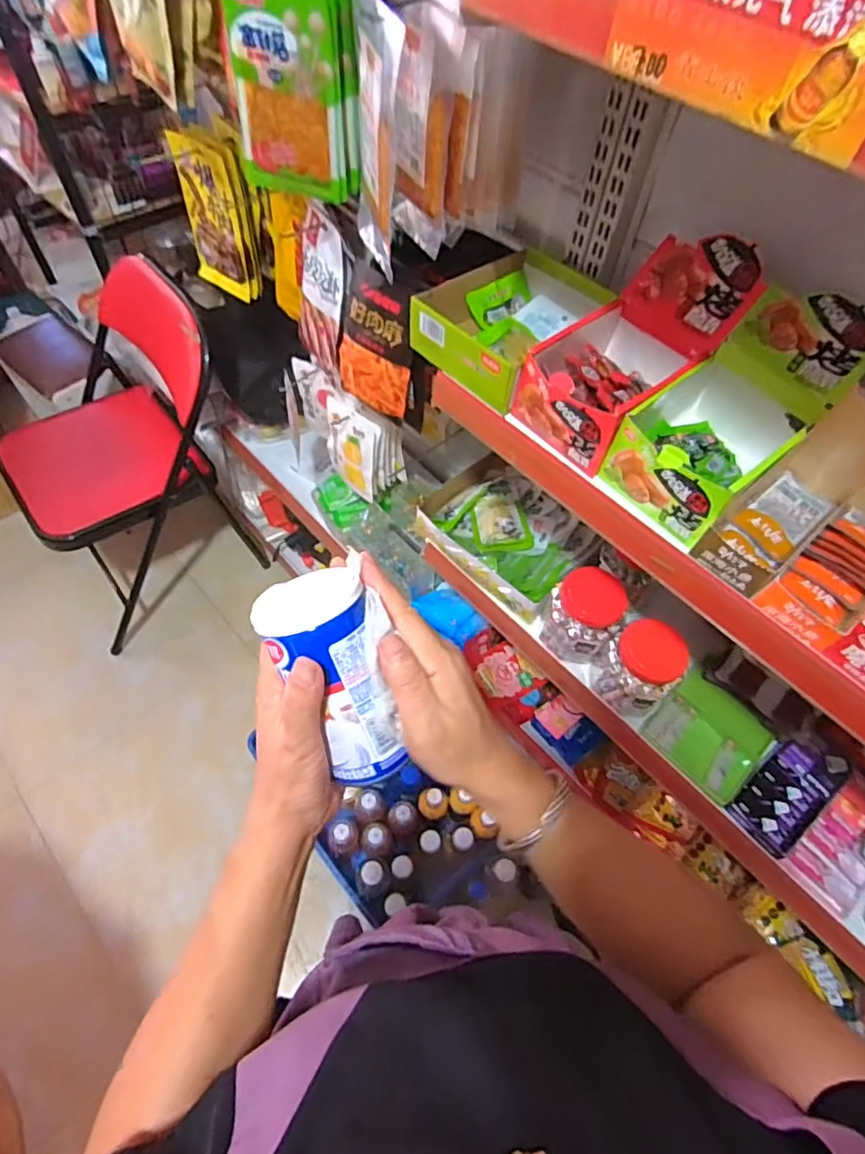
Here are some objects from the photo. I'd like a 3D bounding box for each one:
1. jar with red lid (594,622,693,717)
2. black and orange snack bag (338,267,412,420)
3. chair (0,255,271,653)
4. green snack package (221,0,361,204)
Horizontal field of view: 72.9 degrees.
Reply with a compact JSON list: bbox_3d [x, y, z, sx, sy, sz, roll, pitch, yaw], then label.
[{"bbox_3d":[0.280,0.124,0.787,0.089,0.121,0.092,2,58,-2],"label":"jar with red lid"},{"bbox_3d":[-0.079,-0.324,0.816,0.139,0.185,0.039,26,42,21],"label":"black and orange snack bag"},{"bbox_3d":[-0.727,-0.296,1.365,0.471,0.642,0.481,-29,64,-20],"label":"chair"},{"bbox_3d":[-0.150,-0.521,0.627,0.143,0.199,0.026,17,59,7],"label":"green snack package"}]

